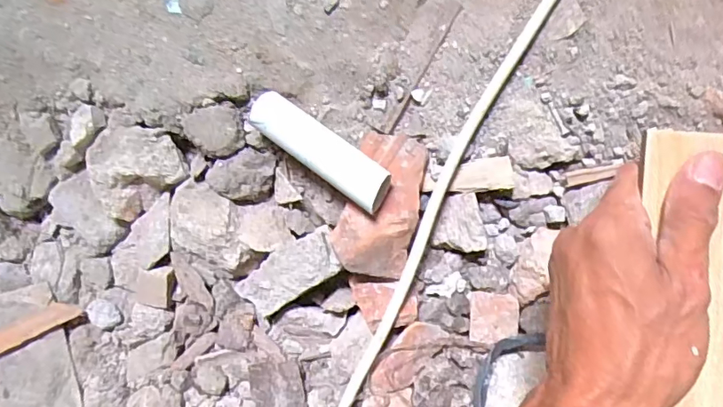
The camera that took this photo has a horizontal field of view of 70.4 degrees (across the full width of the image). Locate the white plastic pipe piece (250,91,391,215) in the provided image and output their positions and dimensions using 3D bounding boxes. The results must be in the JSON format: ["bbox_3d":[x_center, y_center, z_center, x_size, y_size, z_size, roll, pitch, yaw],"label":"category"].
[{"bbox_3d":[-0.030,-0.040,0.383,0.118,0.038,0.030,36,97,6],"label":"white plastic pipe piece"}]

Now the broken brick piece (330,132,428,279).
[{"bbox_3d":[0.016,0.001,0.389,0.057,0.024,0.107,17,95,8],"label":"broken brick piece"}]

